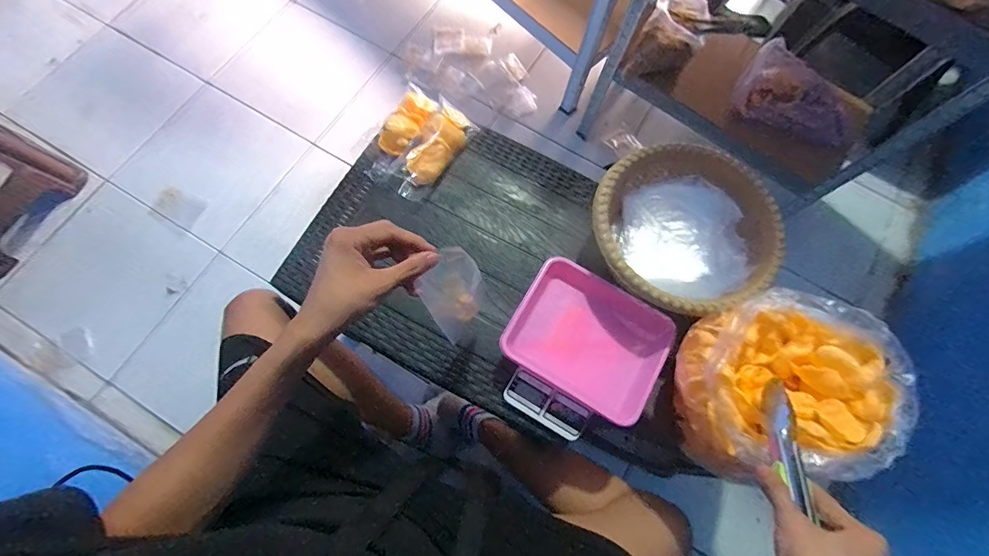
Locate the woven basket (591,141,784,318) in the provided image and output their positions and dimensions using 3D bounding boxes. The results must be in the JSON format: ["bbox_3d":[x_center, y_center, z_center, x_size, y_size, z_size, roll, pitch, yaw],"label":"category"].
[{"bbox_3d":[0.279,-0.066,0.668,0.262,0.111,0.252,1,73,-4],"label":"woven basket"}]

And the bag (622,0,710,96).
[{"bbox_3d":[0.421,-0.571,1.026,0.137,0.138,0.176,32,74,6],"label":"bag"}]

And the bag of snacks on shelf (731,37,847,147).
[{"bbox_3d":[0.704,-0.423,0.995,0.264,0.131,0.122,31,74,6],"label":"bag of snacks on shelf"}]

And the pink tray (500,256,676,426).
[{"bbox_3d":[0.141,0.092,0.659,0.225,0.052,0.178,30,74,5],"label":"pink tray"}]

